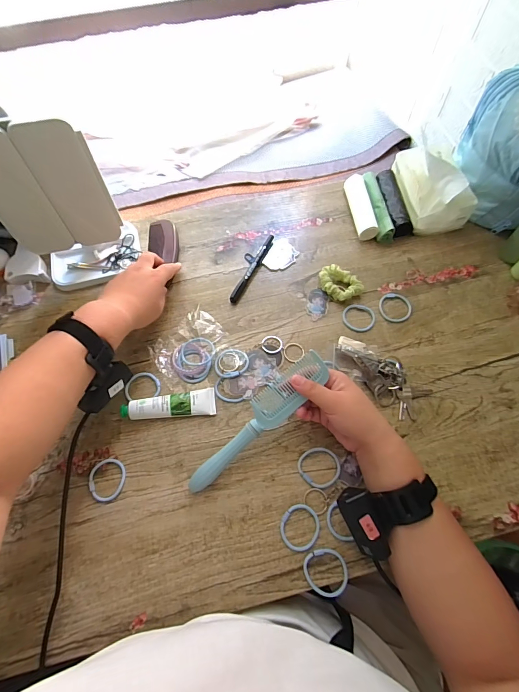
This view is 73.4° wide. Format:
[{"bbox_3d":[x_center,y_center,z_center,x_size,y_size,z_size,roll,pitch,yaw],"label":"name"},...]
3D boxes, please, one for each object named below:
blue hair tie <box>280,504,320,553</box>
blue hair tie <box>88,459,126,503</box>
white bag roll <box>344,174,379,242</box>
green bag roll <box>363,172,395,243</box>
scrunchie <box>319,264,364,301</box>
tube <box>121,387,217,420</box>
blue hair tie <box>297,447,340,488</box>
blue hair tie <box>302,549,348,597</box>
[{"bbox_3d":[0.048,0.213,0.409,0.045,0.005,0.049,-6,65,-2],"label":"blue hair tie"},{"bbox_3d":[-0.192,0.169,0.438,0.044,0.005,0.051,-5,65,-1],"label":"blue hair tie"},{"bbox_3d":[0.175,-0.244,0.607,0.031,0.025,0.131,-6,65,-2],"label":"white bag roll"},{"bbox_3d":[0.203,-0.242,0.606,0.024,0.035,0.142,-5,65,-1],"label":"green bag roll"},{"bbox_3d":[0.126,-0.097,0.548,0.069,0.021,0.050,29,68,14],"label":"scrunchie"},{"bbox_3d":[-0.120,0.082,0.467,0.120,0.025,0.034,-10,65,-3],"label":"tube"},{"bbox_3d":[0.075,0.153,0.438,0.052,0.005,0.047,27,68,13],"label":"blue hair tie"},{"bbox_3d":[0.075,0.255,0.391,0.047,0.006,0.048,0,65,1],"label":"blue hair tie"}]

